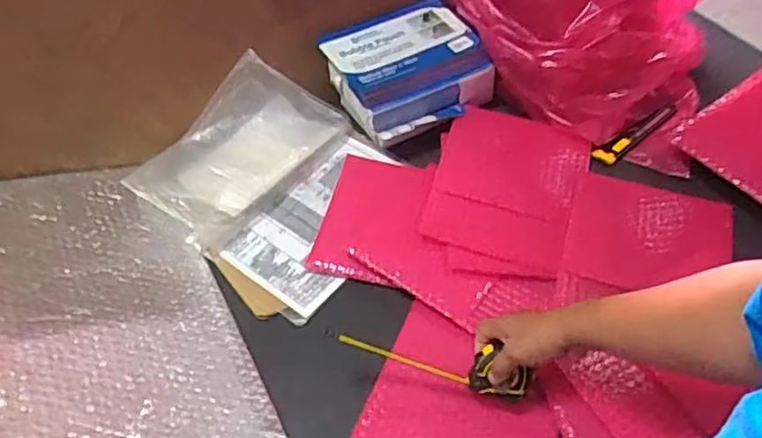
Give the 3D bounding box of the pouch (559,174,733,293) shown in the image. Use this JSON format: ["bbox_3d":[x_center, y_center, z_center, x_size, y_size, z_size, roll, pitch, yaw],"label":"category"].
[{"bbox_3d":[0.343,0.020,0.832,0.194,0.019,0.169,12,53,16],"label":"pouch"}]

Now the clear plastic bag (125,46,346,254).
[{"bbox_3d":[-0.206,-0.111,0.920,0.172,0.107,0.290,24,57,24],"label":"clear plastic bag"}]

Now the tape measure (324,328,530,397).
[{"bbox_3d":[0.053,0.144,0.670,0.223,0.057,0.037,15,51,-6],"label":"tape measure"}]

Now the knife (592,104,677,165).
[{"bbox_3d":[0.380,-0.128,0.954,0.159,0.018,0.030,-31,53,-18],"label":"knife"}]

